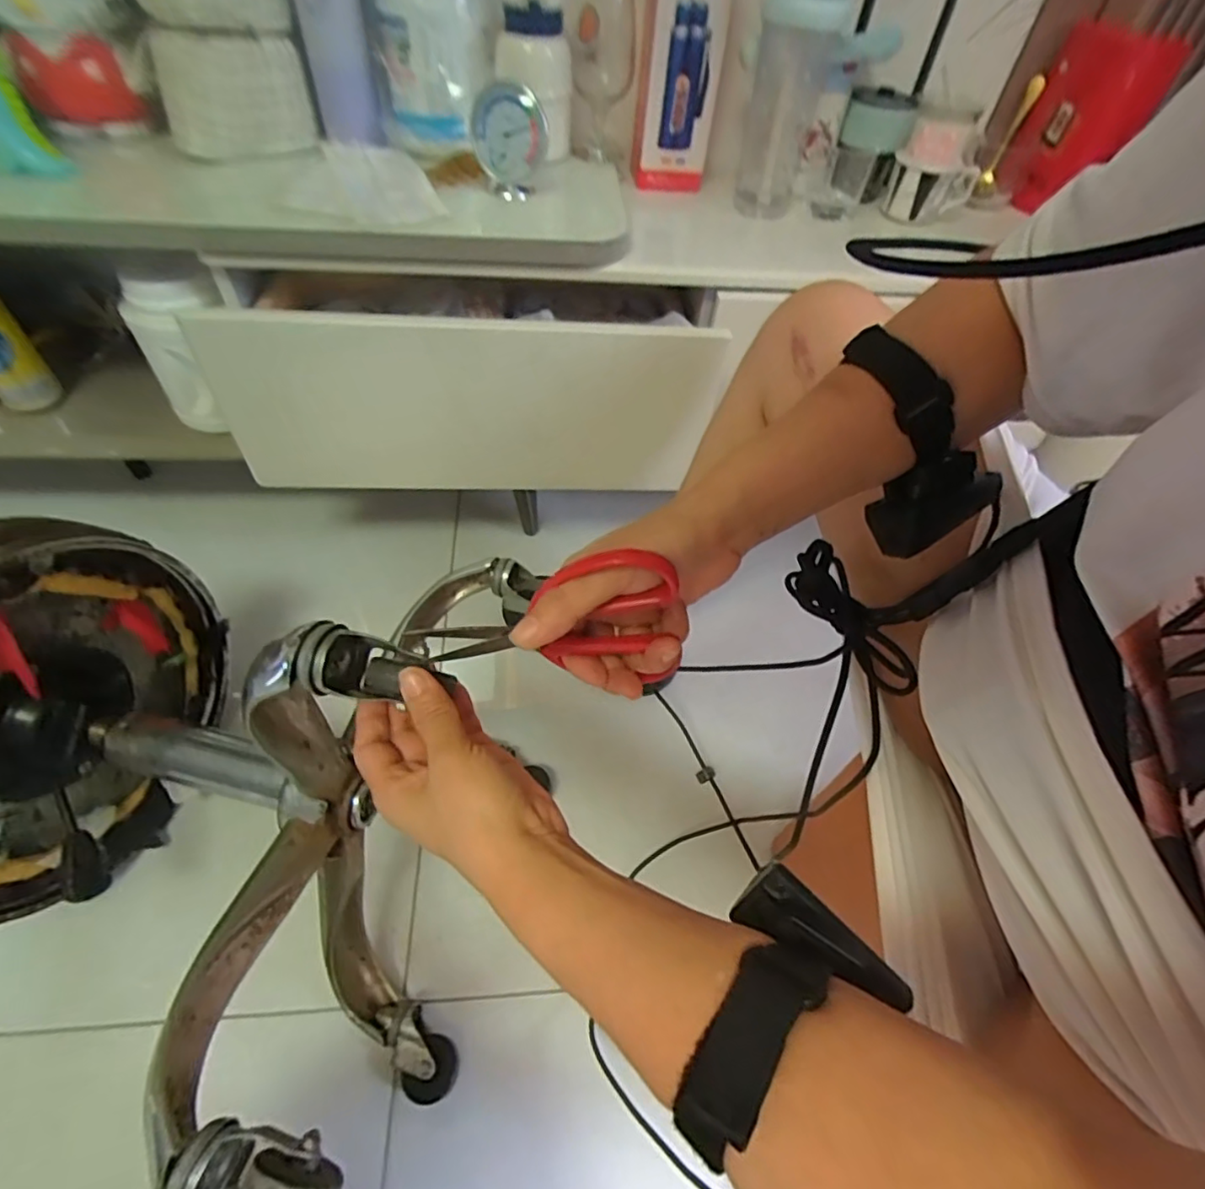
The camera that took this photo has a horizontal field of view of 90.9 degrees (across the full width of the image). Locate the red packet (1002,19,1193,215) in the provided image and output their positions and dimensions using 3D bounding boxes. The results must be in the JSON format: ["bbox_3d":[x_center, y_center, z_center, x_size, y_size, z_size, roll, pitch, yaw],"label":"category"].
[{"bbox_3d":[0.608,-0.610,0.761,0.129,0.200,0.030,34,23,11],"label":"red packet"}]

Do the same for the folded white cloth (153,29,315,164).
[{"bbox_3d":[-0.380,-0.515,0.611,0.138,0.094,0.040,-10,52,-13],"label":"folded white cloth"}]

